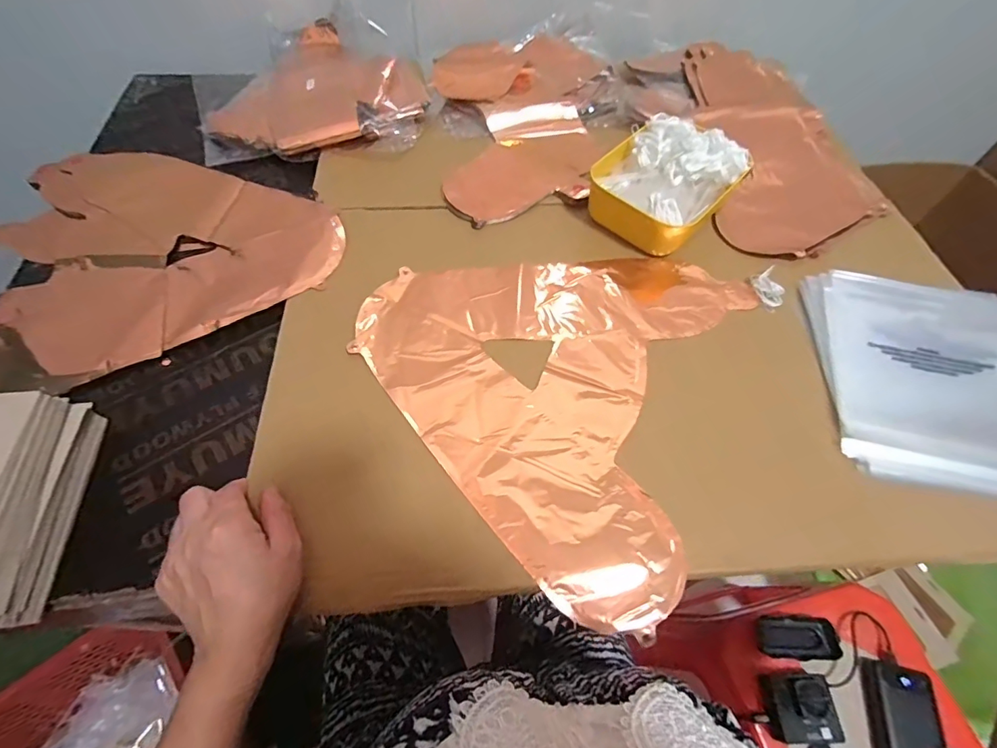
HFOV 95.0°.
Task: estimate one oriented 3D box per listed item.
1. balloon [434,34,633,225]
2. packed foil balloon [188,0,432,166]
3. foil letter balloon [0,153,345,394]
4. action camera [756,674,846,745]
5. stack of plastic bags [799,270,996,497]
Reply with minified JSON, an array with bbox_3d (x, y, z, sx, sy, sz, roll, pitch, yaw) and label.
[{"bbox_3d":[0.044,-0.374,0.661,0.258,0.044,0.389,-5,60,-4],"label":"balloon"},{"bbox_3d":[-0.271,-0.434,0.676,0.318,0.043,0.303,-10,60,-7],"label":"packed foil balloon"},{"bbox_3d":[-0.391,-0.163,0.537,0.370,0.021,0.353,-20,62,-12],"label":"foil letter balloon"},{"bbox_3d":[0.383,0.424,0.582,0.082,0.037,0.069,0,58,-3],"label":"action camera"},{"bbox_3d":[0.433,0.001,0.448,0.212,0.031,0.236,8,60,3],"label":"stack of plastic bags"}]

